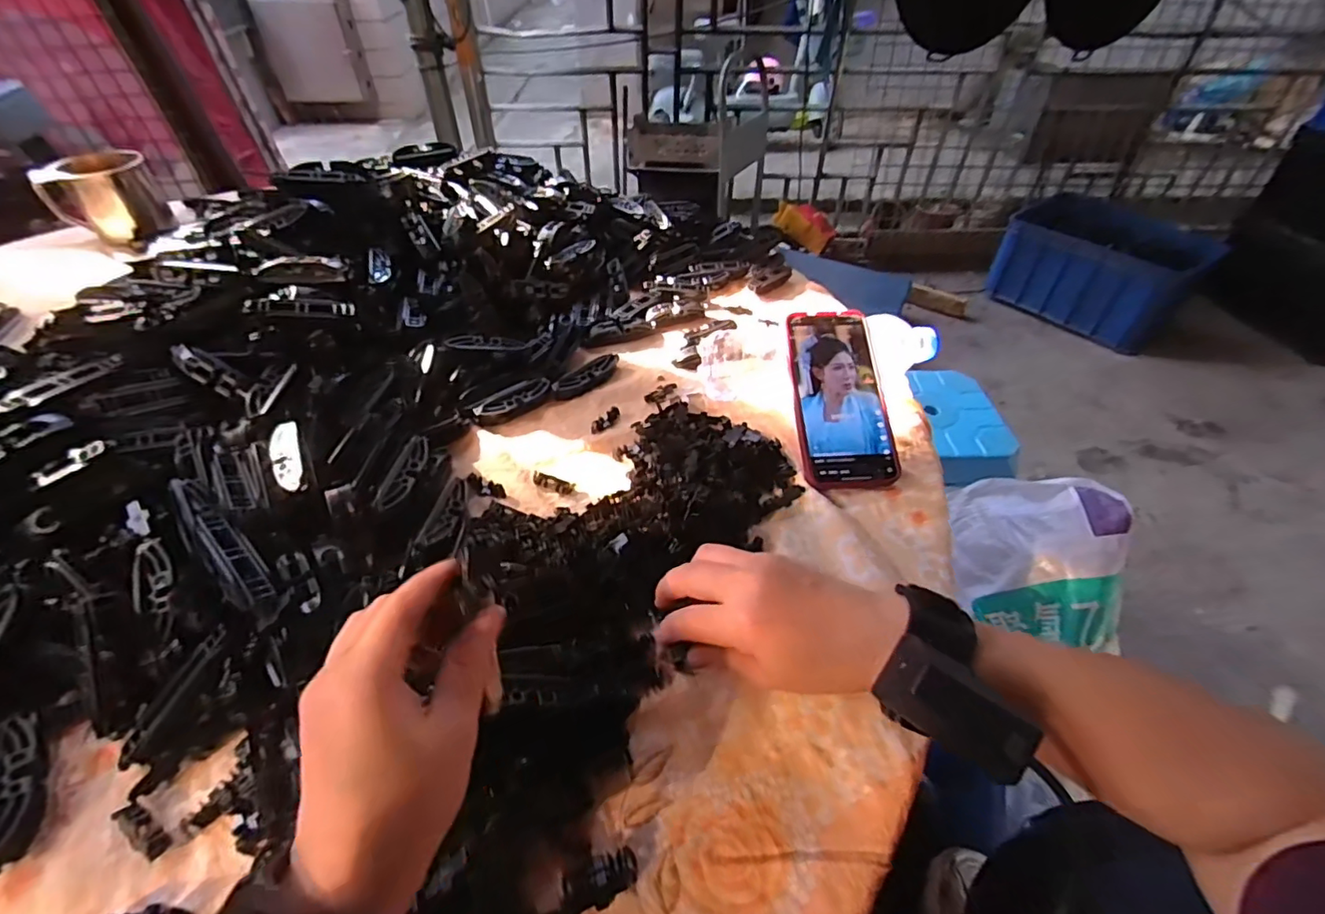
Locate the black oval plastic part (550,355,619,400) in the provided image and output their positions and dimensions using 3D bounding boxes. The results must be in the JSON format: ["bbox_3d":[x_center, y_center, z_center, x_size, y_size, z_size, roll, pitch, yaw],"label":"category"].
[{"bbox_3d":[-0.069,-0.079,0.541,0.021,0.020,0.079,33,53,27],"label":"black oval plastic part"}]

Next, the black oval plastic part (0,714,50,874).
[{"bbox_3d":[-0.325,0.165,0.285,0.022,0.006,0.079,17,26,-51],"label":"black oval plastic part"}]

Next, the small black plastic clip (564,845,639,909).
[{"bbox_3d":[-0.029,0.200,0.269,0.035,0.004,0.020,-14,47,-15],"label":"small black plastic clip"}]

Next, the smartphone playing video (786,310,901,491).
[{"bbox_3d":[0.150,-0.052,0.476,0.075,0.014,0.158,-2,72,-4],"label":"smartphone playing video"}]

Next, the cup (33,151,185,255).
[{"bbox_3d":[-0.720,-0.332,0.736,0.118,0.091,0.099,-34,55,-29],"label":"cup"}]

